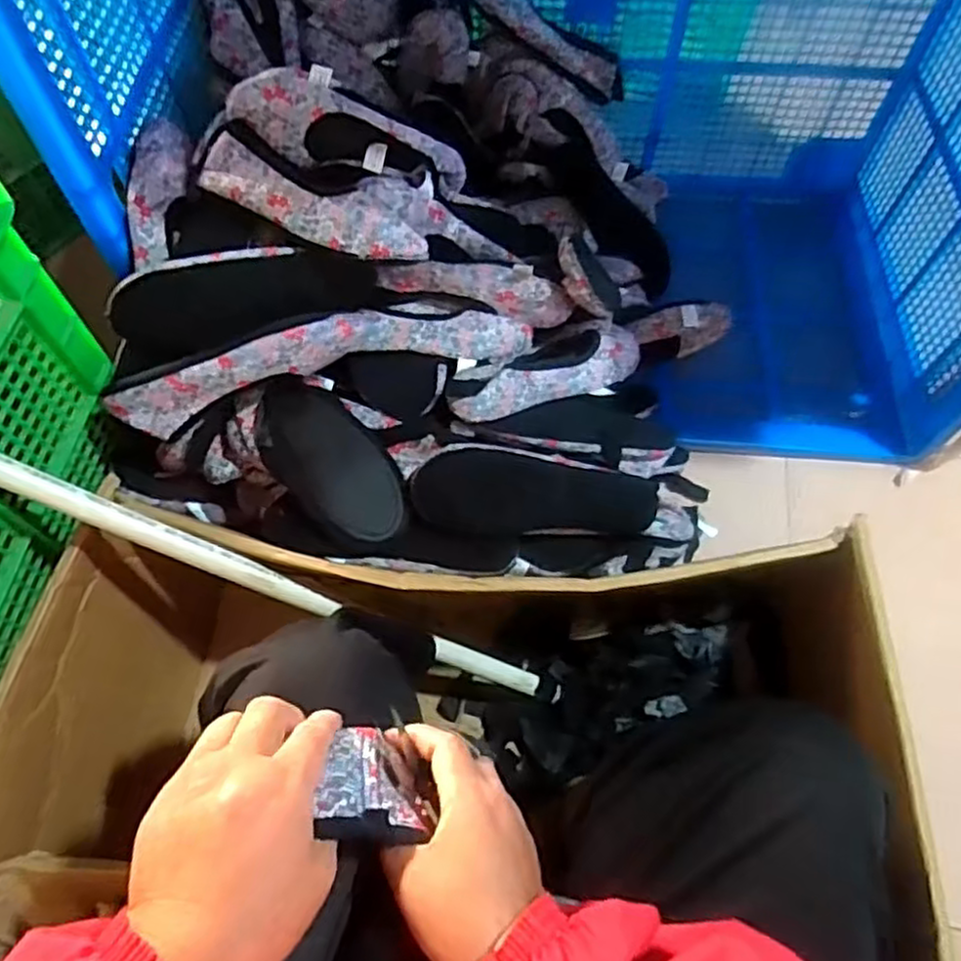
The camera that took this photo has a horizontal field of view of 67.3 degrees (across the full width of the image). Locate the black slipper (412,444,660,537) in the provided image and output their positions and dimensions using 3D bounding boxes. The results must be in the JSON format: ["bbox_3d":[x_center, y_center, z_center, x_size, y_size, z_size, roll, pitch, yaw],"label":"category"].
[{"bbox_3d":[0.061,0.016,0.770,0.261,0.035,0.087,5,100,-12],"label":"black slipper"}]

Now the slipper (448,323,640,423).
[{"bbox_3d":[0.079,-0.131,0.846,0.252,0.061,0.074,-24,66,-11],"label":"slipper"}]

